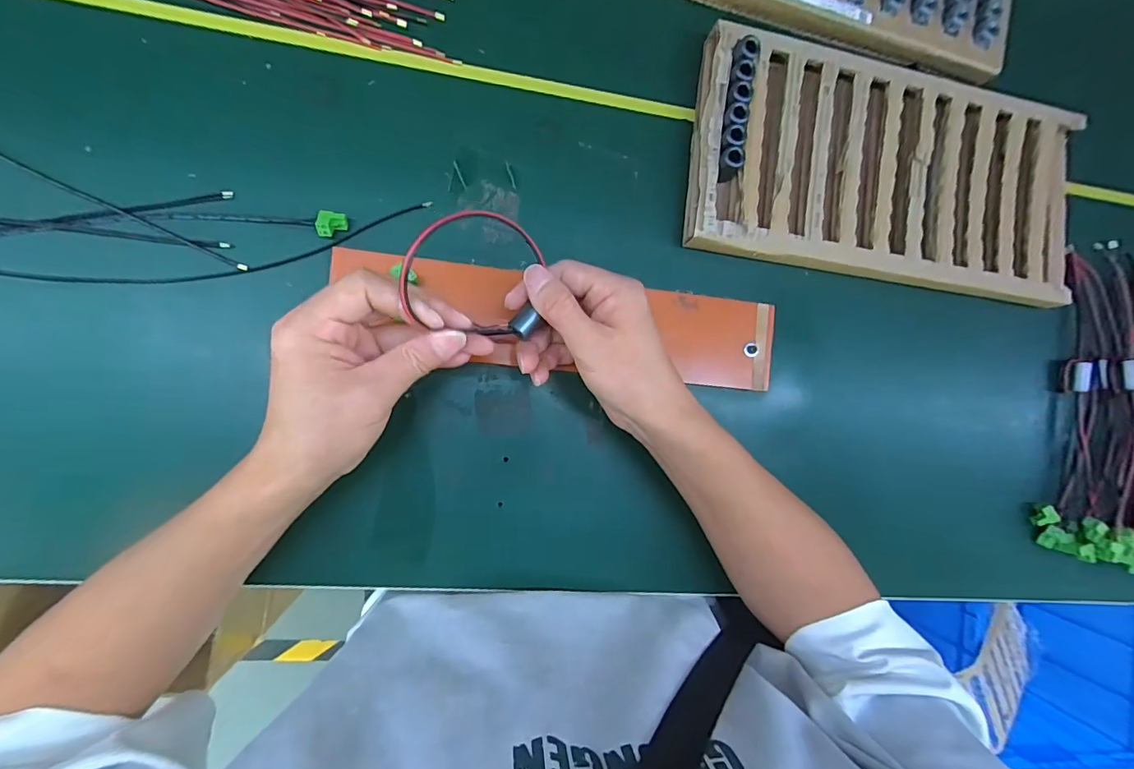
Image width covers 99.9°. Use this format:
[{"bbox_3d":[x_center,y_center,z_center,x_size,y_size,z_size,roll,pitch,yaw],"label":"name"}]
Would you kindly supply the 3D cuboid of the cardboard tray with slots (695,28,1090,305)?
[{"bbox_3d":[0.279,-0.181,0.398,0.353,0.022,0.177,7,88,-9],"label":"cardboard tray with slots"}]

